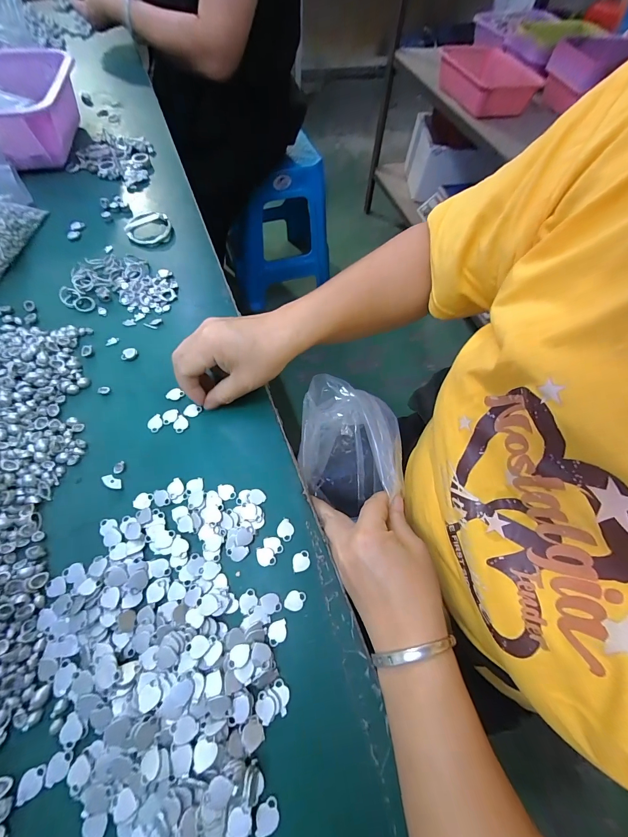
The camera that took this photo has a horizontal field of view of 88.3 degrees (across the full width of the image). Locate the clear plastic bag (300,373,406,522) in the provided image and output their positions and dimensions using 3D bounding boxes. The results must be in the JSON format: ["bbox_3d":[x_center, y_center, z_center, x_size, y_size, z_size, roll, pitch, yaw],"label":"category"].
[{"bbox_3d":[0.038,0.027,0.352,0.091,0.087,0.120,2,63,1],"label":"clear plastic bag"}]

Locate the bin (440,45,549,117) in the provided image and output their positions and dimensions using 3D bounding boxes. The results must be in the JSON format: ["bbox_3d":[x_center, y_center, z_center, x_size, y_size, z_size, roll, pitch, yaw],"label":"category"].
[{"bbox_3d":[0.462,-0.938,0.891,0.229,0.072,0.257,-11,64,-8],"label":"bin"}]

